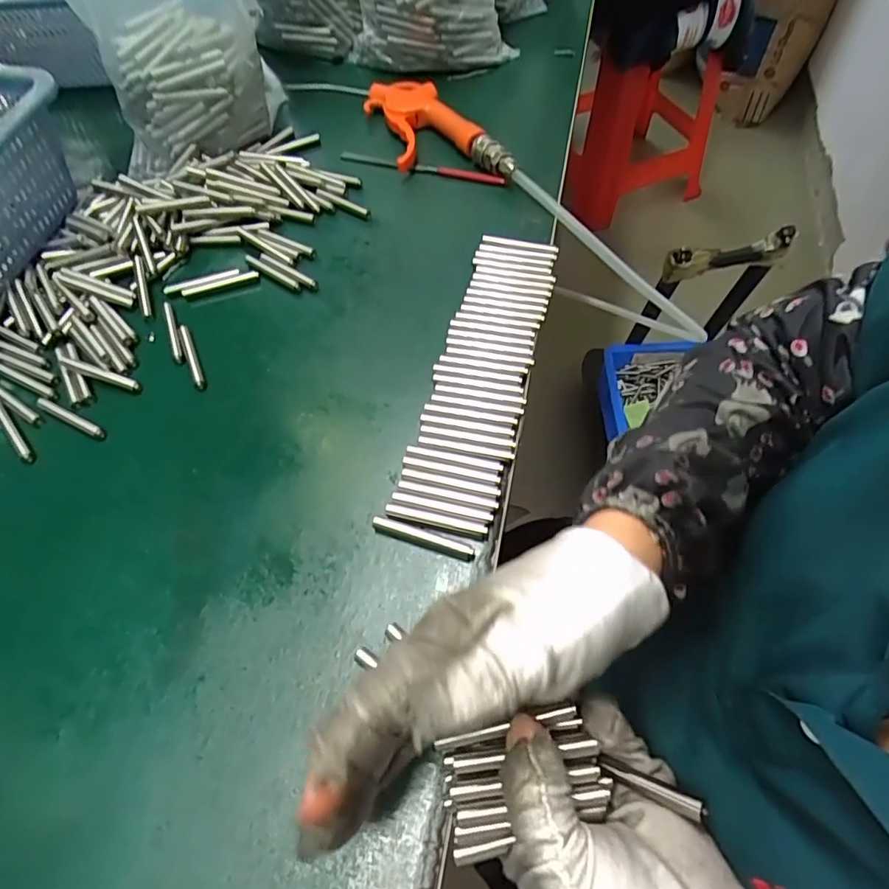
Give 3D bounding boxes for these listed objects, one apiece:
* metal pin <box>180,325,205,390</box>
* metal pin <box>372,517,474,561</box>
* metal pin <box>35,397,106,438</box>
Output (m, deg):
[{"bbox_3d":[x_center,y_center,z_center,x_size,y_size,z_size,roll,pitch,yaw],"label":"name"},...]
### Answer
[{"bbox_3d":[-0.175,-0.062,0.377,0.008,0.006,0.056,-23,60,-10],"label":"metal pin"},{"bbox_3d":[-0.012,0.051,0.297,0.058,0.006,0.008,14,61,12],"label":"metal pin"},{"bbox_3d":[-0.247,-0.018,0.357,0.058,0.005,0.008,22,63,16],"label":"metal pin"}]

